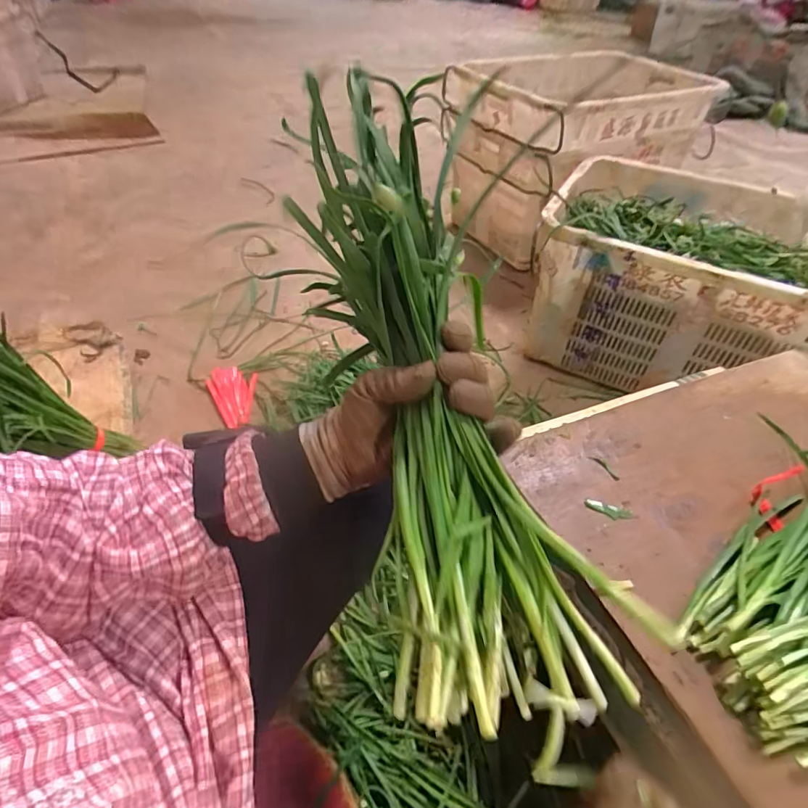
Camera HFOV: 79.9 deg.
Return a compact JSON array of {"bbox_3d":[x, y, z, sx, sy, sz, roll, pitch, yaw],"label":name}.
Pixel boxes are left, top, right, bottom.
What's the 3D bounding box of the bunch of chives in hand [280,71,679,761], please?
[{"bbox_3d":[0.022,-0.018,0.315,0.131,0.104,0.407,-10,73,-13],"label":"bunch of chives in hand"}]

